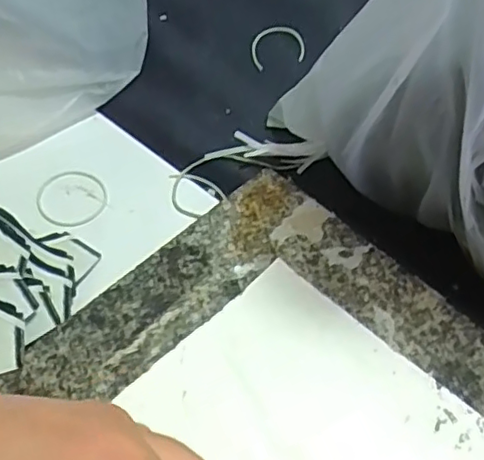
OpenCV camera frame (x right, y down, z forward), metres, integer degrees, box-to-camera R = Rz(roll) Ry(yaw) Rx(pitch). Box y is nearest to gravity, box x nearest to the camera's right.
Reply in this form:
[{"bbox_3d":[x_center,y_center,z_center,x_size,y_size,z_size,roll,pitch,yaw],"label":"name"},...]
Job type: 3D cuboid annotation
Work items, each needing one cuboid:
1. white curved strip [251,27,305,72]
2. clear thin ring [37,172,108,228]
[{"bbox_3d":[0.032,-0.158,0.518,0.046,0.004,0.055,2,55,-2],"label":"white curved strip"},{"bbox_3d":[-0.118,-0.022,0.418,0.047,0.005,0.049,2,55,-3],"label":"clear thin ring"}]

